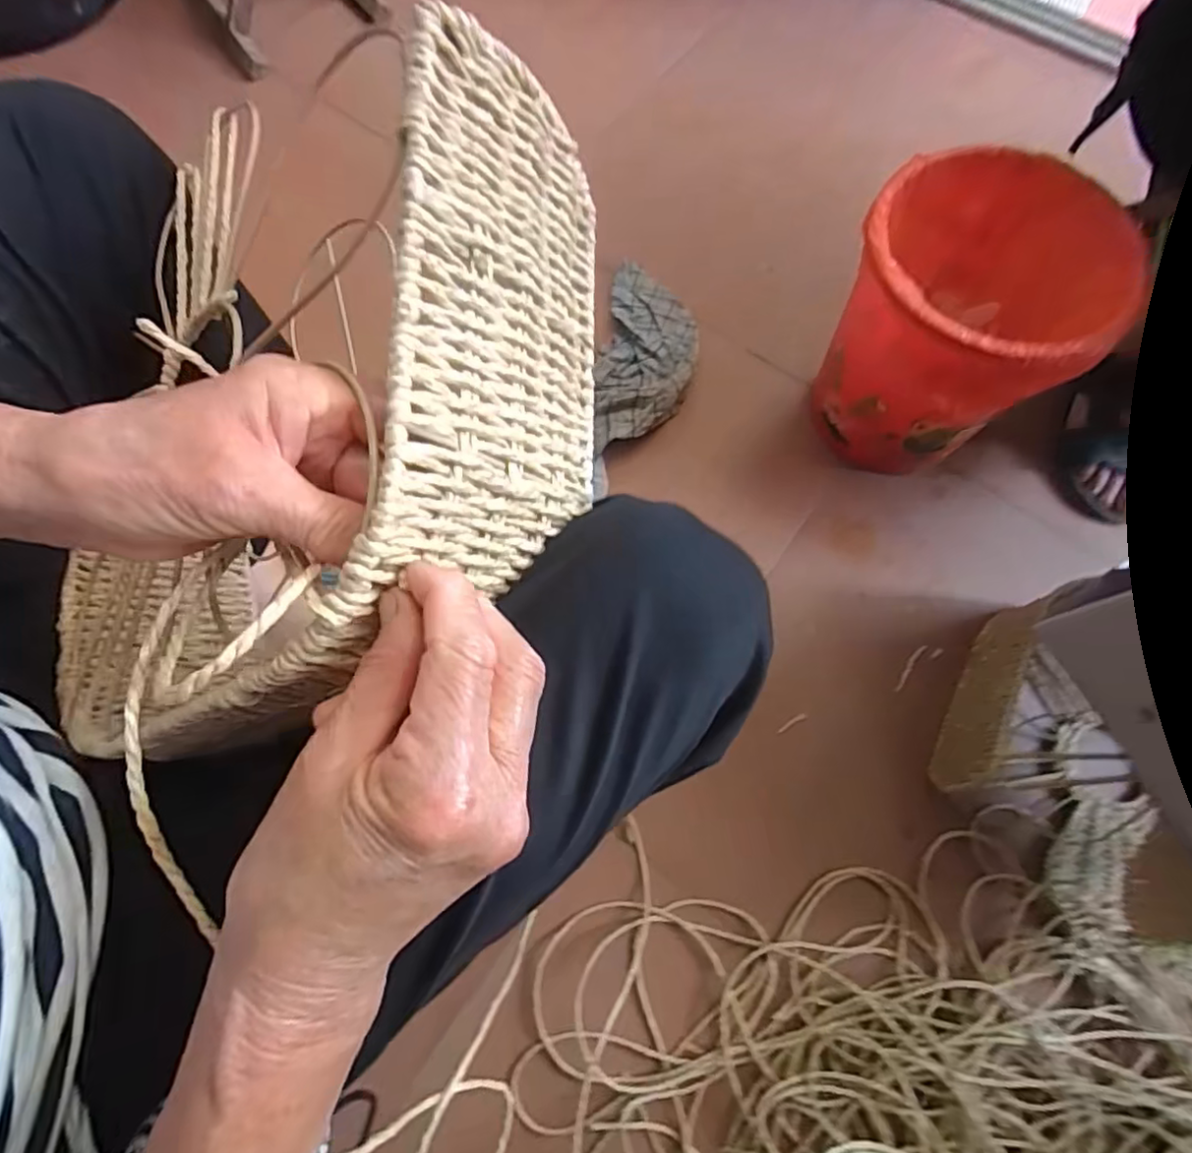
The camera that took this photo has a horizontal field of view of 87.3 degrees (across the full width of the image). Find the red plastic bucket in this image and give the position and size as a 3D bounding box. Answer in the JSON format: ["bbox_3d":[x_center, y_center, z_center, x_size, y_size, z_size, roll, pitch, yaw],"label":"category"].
[{"bbox_3d":[0.384,-0.268,0.705,0.234,0.272,0.247,-1,71,2],"label":"red plastic bucket"}]

